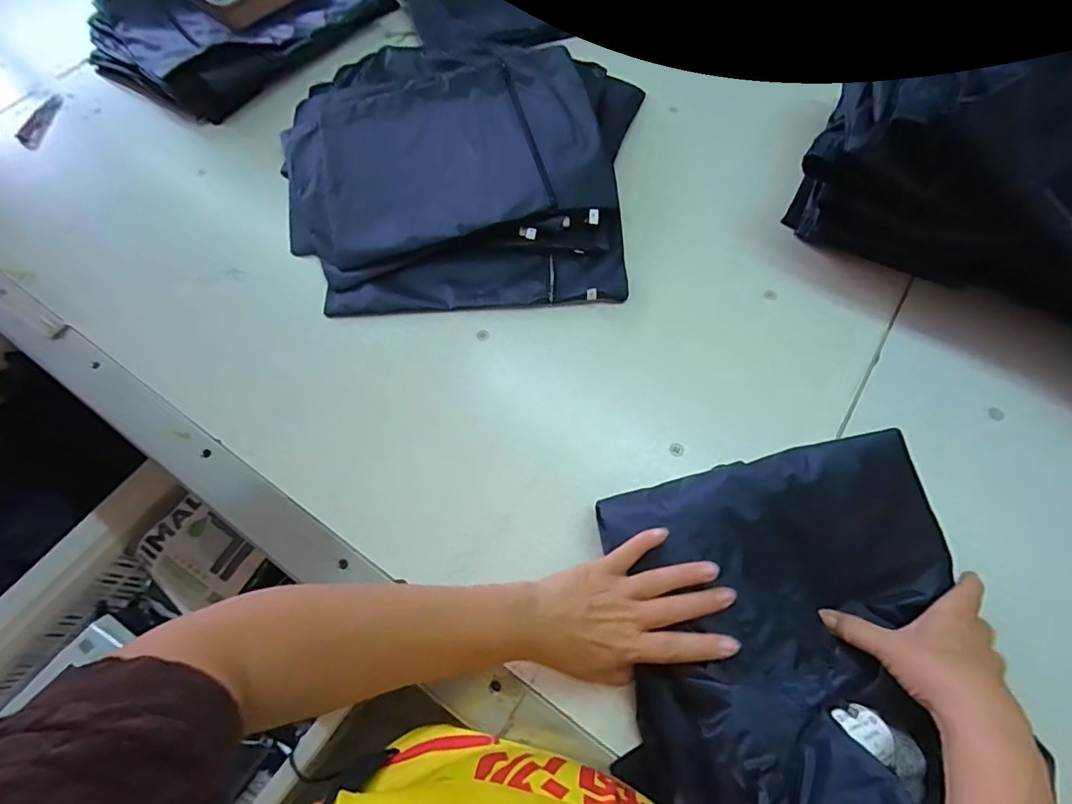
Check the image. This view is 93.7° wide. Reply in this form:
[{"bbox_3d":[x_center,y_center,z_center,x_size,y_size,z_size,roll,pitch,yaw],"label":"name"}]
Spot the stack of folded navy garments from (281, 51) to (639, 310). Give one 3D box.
[{"bbox_3d":[-0.104,-0.303,0.643,0.450,0.045,0.453,6,65,5],"label":"stack of folded navy garments"}]

